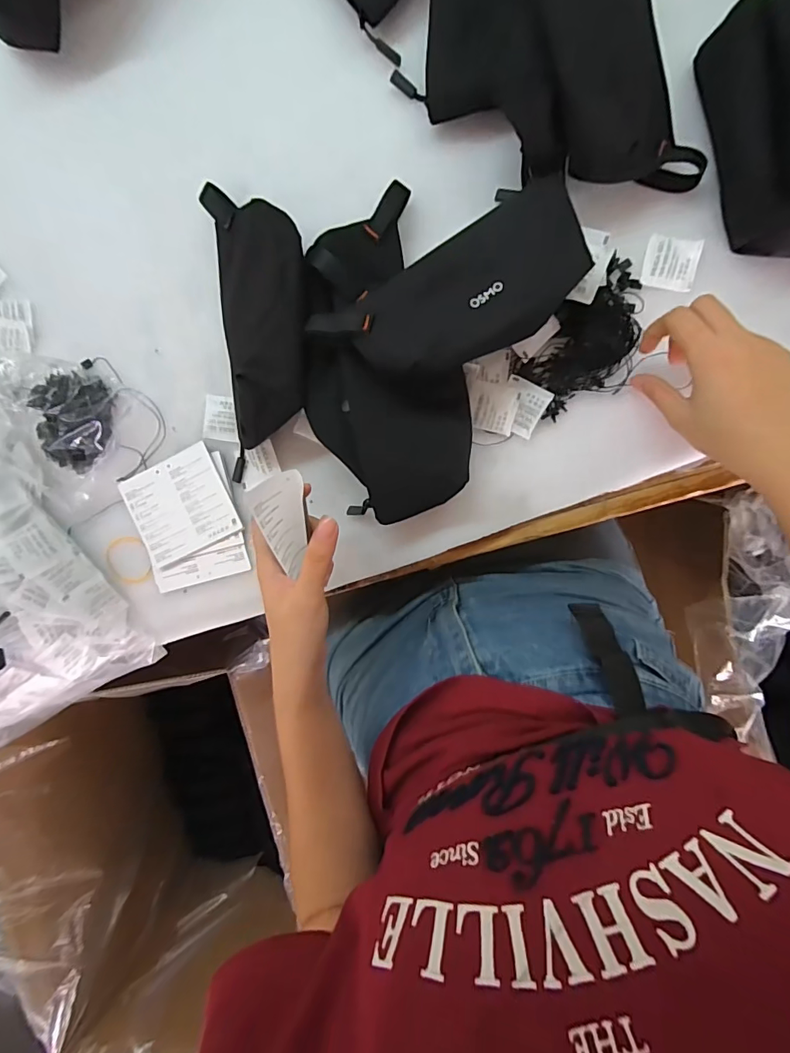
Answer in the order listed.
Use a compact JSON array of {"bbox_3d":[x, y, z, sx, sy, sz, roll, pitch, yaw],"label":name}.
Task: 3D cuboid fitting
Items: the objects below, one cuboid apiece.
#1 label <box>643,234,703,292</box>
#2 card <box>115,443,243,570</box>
[{"bbox_3d":[0.222,-0.212,0.369,0.040,0.004,0.039,14,97,6],"label":"label"},{"bbox_3d":[-0.206,-0.020,0.442,0.098,0.005,0.091,-23,91,10],"label":"card"}]

